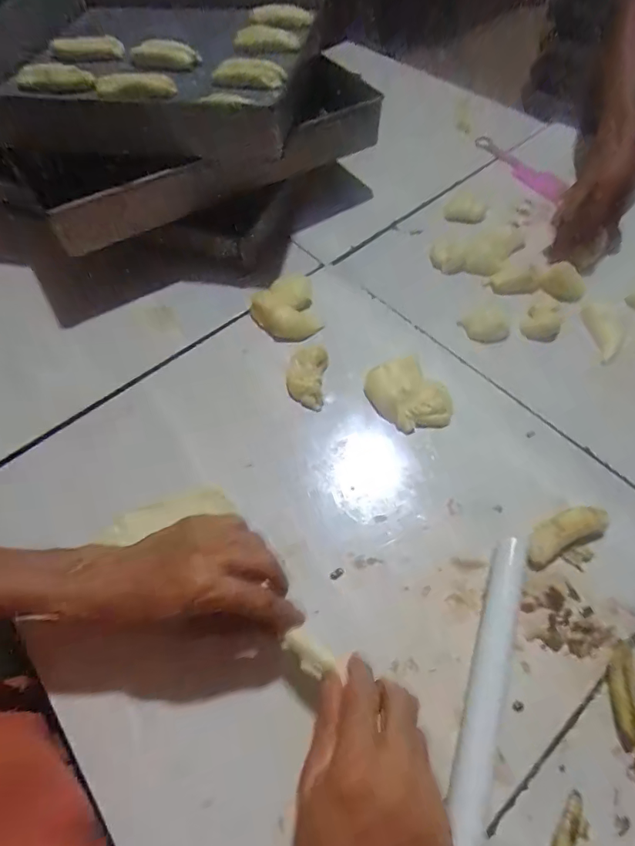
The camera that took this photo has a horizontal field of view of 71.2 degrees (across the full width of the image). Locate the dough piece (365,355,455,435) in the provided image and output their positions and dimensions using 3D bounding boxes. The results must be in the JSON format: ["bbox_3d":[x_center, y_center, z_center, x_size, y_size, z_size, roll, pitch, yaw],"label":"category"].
[{"bbox_3d":[0.094,-0.030,0.463,0.097,0.031,0.067,36,68,22],"label":"dough piece"}]

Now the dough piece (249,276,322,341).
[{"bbox_3d":[-0.036,-0.137,0.534,0.077,0.029,0.081,-2,60,3],"label":"dough piece"}]

